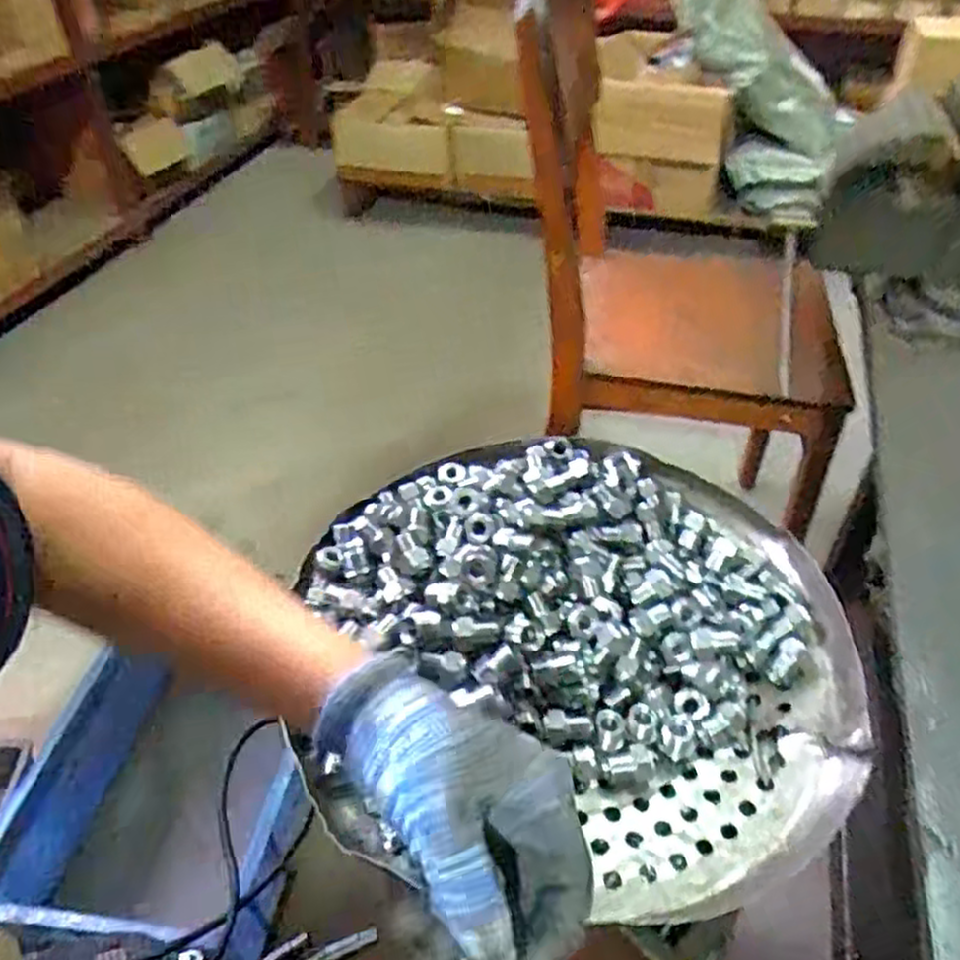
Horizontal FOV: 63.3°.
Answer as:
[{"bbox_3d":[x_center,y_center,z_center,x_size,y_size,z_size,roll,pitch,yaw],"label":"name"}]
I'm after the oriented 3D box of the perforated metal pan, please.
[{"bbox_3d":[0.062,0.092,0.536,0.373,0.082,0.352,7,43,8],"label":"perforated metal pan"}]

